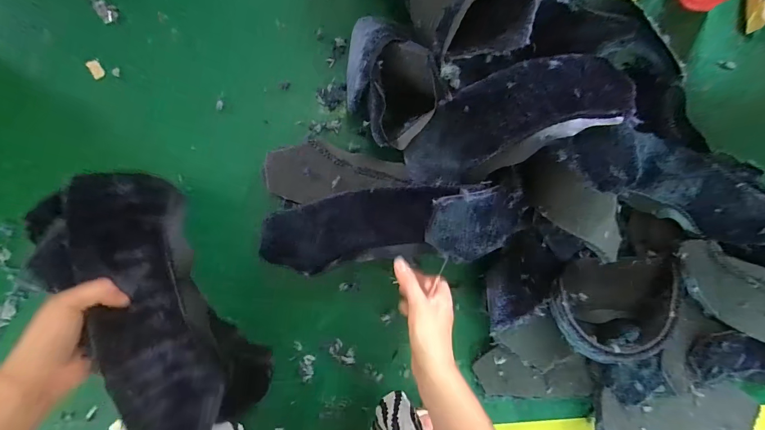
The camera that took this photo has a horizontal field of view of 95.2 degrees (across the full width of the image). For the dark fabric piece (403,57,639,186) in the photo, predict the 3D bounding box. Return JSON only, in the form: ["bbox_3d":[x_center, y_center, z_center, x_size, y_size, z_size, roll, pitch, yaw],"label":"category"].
[{"bbox_3d":[0.158,-0.115,0.407,0.261,0.076,0.097,-23,92,-8],"label":"dark fabric piece"}]

